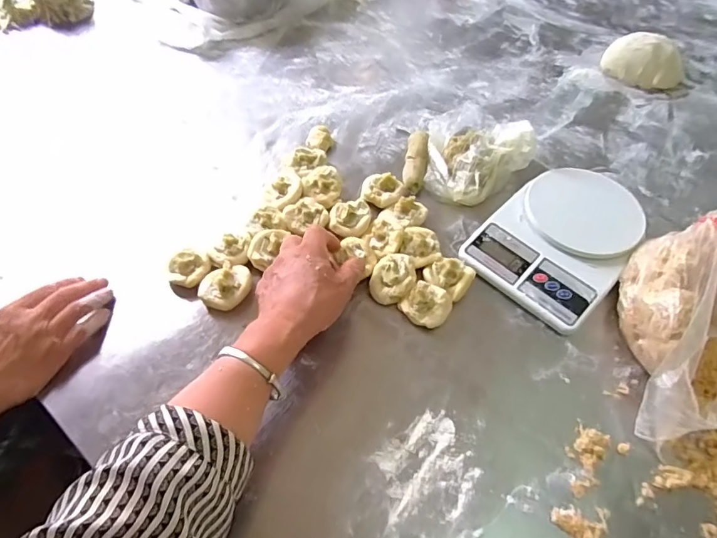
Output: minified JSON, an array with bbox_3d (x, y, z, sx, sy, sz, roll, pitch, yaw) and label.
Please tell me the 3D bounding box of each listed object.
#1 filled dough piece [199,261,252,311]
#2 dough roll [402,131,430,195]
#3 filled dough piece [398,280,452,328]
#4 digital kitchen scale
[{"bbox_3d":[-0.142,0.018,0.502,0.055,0.031,0.049,-21,59,-16],"label":"filled dough piece"},{"bbox_3d":[0.078,-0.144,0.623,0.030,0.025,0.100,10,56,4],"label":"dough roll"},{"bbox_3d":[0.074,0.040,0.503,0.045,0.028,0.047,-38,66,-25],"label":"filled dough piece"},{"bbox_3d":[0.236,-0.037,0.552,0.149,0.042,0.202,38,62,21],"label":"digital kitchen scale"}]

